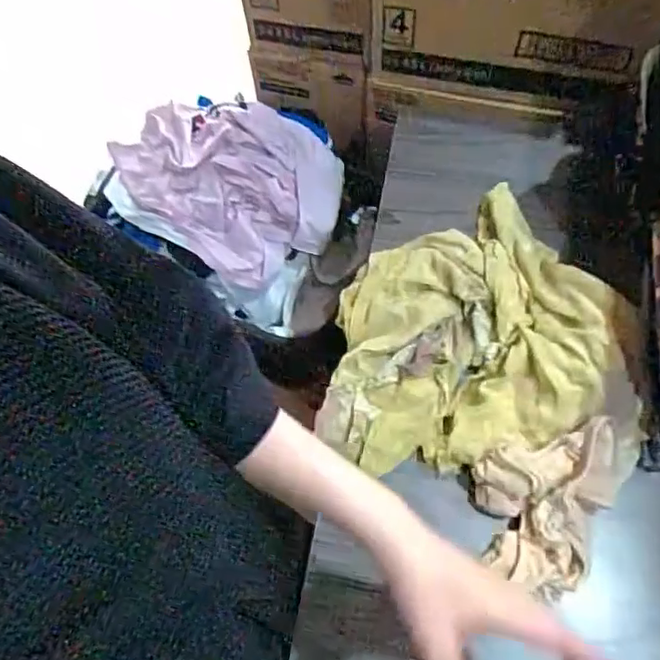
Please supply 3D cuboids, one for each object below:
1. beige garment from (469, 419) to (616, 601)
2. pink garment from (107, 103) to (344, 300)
[{"bbox_3d":[0.211,0.173,0.585,0.127,0.066,0.140,-5,64,0],"label":"beige garment"},{"bbox_3d":[-0.162,-0.259,1.058,0.338,0.196,0.300,38,71,19],"label":"pink garment"}]

